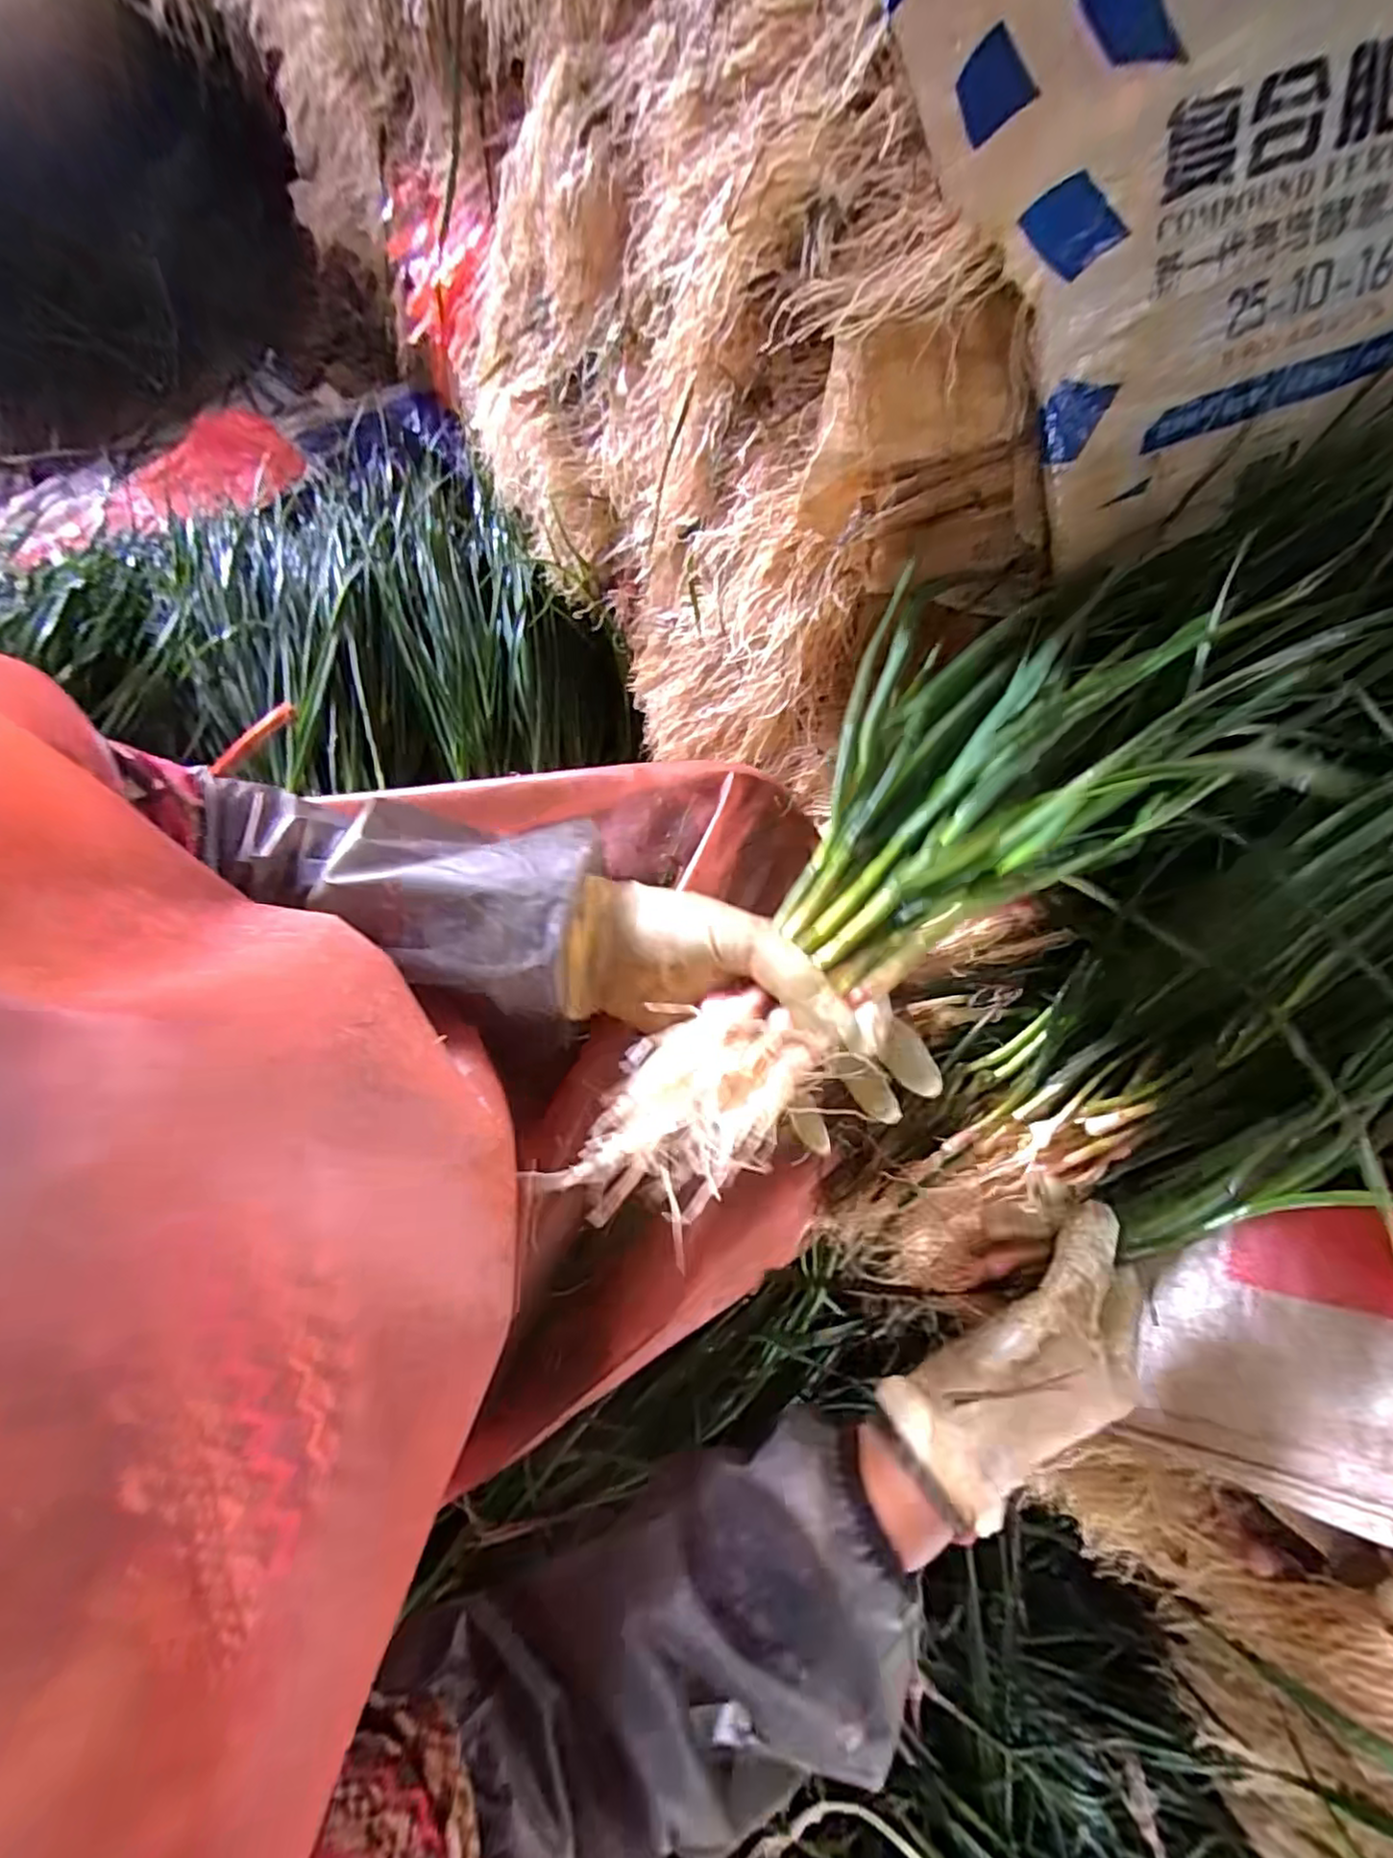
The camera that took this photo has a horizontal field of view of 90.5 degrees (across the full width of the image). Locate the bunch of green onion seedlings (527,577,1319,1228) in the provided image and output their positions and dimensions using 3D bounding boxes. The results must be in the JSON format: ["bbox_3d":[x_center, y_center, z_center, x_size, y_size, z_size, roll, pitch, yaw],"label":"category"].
[{"bbox_3d":[0.098,-0.033,0.312,0.154,0.065,0.393,43,73,8],"label":"bunch of green onion seedlings"}]

